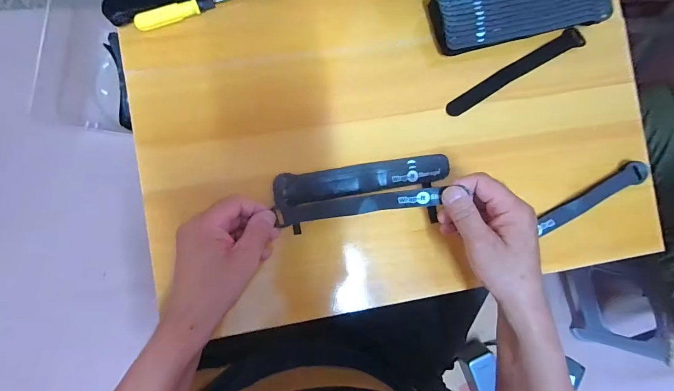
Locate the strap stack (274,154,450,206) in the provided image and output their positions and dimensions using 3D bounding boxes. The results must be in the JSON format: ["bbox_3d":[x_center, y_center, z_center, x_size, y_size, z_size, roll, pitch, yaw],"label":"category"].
[{"bbox_3d":[0.030,-0.019,0.382,0.198,0.017,0.036,-8,89,-6],"label":"strap stack"}]

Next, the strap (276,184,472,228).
[{"bbox_3d":[0.019,0.011,0.351,0.166,0.028,0.020,-9,89,11],"label":"strap"}]

